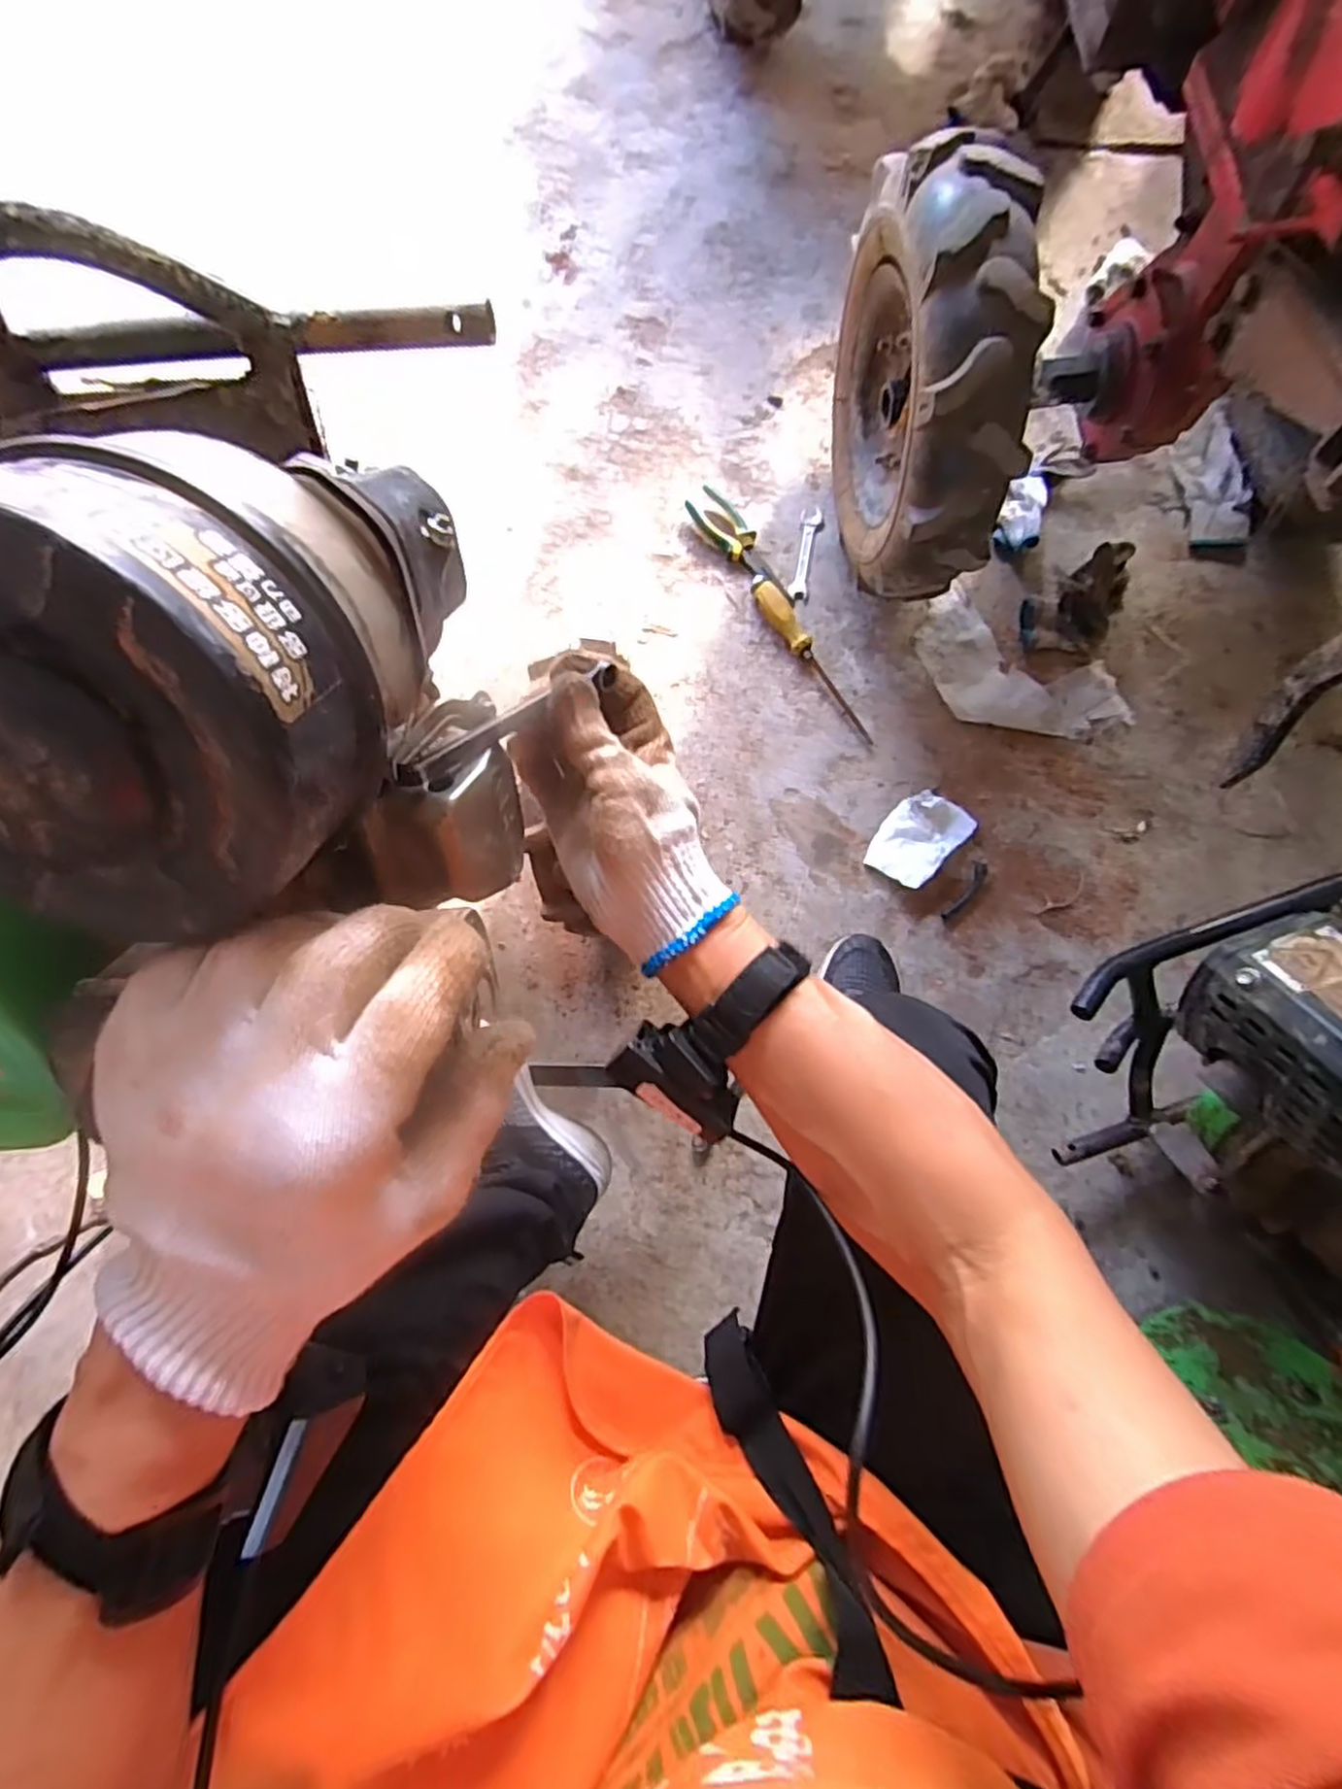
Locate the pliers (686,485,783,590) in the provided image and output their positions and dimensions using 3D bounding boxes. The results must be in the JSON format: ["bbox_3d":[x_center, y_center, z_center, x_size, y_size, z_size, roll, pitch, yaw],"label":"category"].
[{"bbox_3d":[0.097,-0.535,1.102,0.062,0.021,0.190,-37,82,-5],"label":"pliers"}]

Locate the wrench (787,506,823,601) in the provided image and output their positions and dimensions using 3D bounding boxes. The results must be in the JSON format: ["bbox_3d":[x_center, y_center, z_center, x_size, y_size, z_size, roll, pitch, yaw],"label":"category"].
[{"bbox_3d":[0.206,-0.526,1.118,0.033,0.011,0.151,11,81,2],"label":"wrench"}]

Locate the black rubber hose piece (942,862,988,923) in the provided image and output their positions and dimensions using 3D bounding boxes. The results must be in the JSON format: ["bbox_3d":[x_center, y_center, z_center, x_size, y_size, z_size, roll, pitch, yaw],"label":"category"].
[{"bbox_3d":[0.433,-0.001,1.063,0.028,0.015,0.102,32,83,5],"label":"black rubber hose piece"}]

